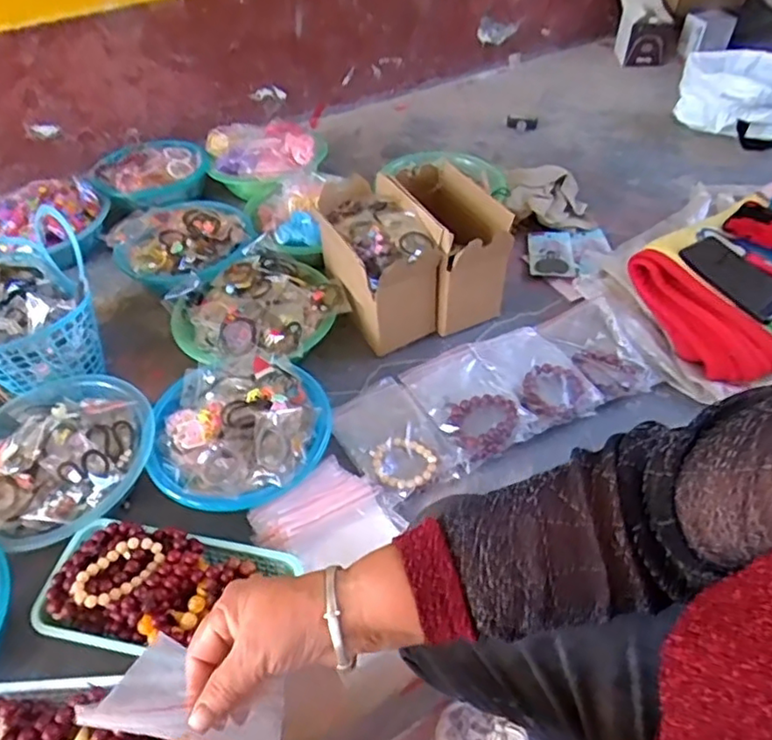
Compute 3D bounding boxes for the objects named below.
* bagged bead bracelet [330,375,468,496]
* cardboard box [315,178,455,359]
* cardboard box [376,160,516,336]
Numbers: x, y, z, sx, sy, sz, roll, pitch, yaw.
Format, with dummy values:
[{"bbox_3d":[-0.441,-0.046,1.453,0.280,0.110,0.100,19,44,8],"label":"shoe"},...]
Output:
[{"bbox_3d":[0.007,0.088,0.797,0.114,0.017,0.171,-26,51,-20],"label":"bagged bead bracelet"},{"bbox_3d":[-0.017,-0.170,0.936,0.129,0.164,0.217,-23,50,-18],"label":"cardboard box"},{"bbox_3d":[0.090,-0.189,0.963,0.131,0.196,0.228,-22,50,-17],"label":"cardboard box"}]

